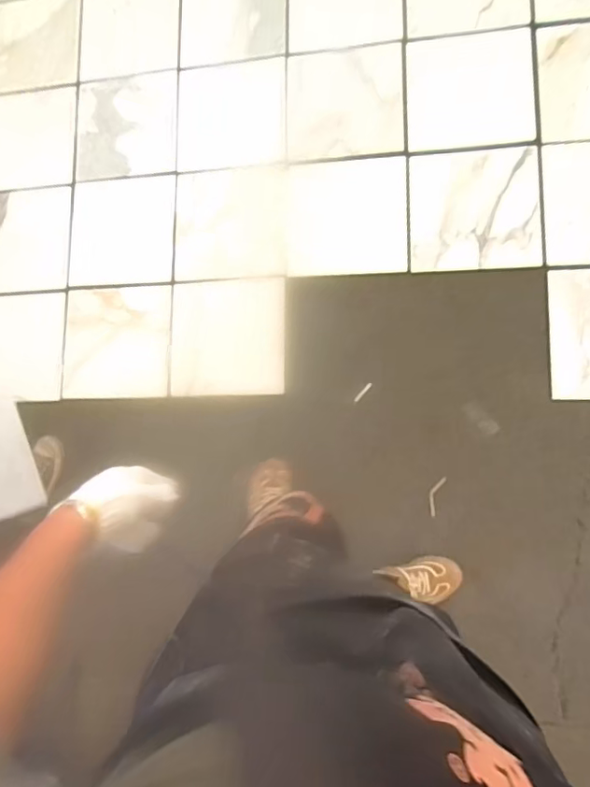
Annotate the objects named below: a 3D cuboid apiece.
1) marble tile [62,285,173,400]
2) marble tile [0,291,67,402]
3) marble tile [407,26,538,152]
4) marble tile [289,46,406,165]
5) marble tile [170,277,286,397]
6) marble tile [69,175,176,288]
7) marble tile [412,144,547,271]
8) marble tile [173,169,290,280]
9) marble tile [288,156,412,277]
[{"bbox_3d":[-0.475,-0.136,1.406,0.284,0.017,0.295,1,84,9],"label":"marble tile"},{"bbox_3d":[-0.767,-0.129,1.436,0.286,0.019,0.292,1,81,11],"label":"marble tile"},{"bbox_3d":[0.427,-0.735,1.286,0.291,0.020,0.283,-2,86,9],"label":"marble tile"},{"bbox_3d":[0.128,-0.746,1.359,0.304,0.015,0.281,2,88,17],"label":"marble tile"},{"bbox_3d":[-0.177,-0.144,1.377,0.301,0.011,0.295,-1,95,7],"label":"marble tile"},{"bbox_3d":[-0.468,-0.437,1.425,0.291,0.010,0.289,1,84,9],"label":"marble tile"},{"bbox_3d":[0.431,-0.440,1.262,0.298,0.019,0.283,-1,90,10],"label":"marble tile"},{"bbox_3d":[-0.170,-0.450,1.409,0.296,0.022,0.289,-2,94,0],"label":"marble tile"},{"bbox_3d":[0.132,-0.450,1.360,0.316,0.025,0.291,3,91,20],"label":"marble tile"}]

